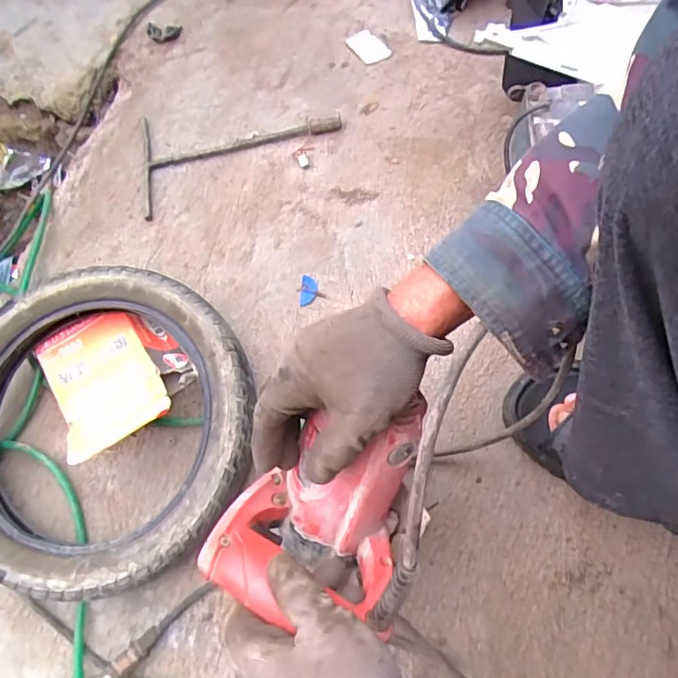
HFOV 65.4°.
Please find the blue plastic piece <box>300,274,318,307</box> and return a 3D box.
[{"bbox_3d":[-0.036,-0.059,0.640,0.019,0.006,0.043,0,59,5],"label":"blue plastic piece"}]

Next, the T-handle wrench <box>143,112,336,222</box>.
[{"bbox_3d":[-0.136,-0.261,0.722,0.283,0.013,0.160,-11,69,8],"label":"T-handle wrench"}]

